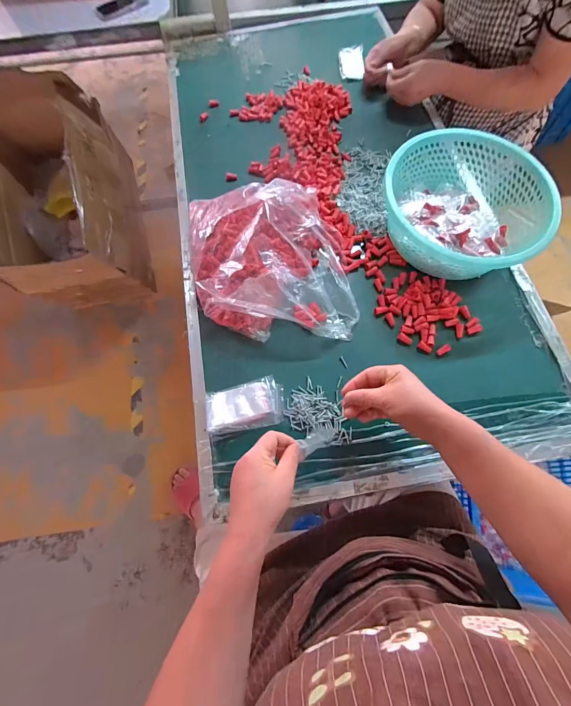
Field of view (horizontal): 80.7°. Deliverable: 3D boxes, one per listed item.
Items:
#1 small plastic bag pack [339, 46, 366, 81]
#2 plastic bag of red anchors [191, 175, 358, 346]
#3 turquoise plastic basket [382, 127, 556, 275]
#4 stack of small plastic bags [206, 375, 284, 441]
[{"bbox_3d":[0.164,-0.725,0.839,0.058,0.028,0.094,5,68,4],"label":"small plastic bag pack"},{"bbox_3d":[-0.030,-0.172,0.582,0.272,0.087,0.314,-9,68,-2],"label":"plastic bag of red anchors"},{"bbox_3d":[0.295,-0.249,0.588,0.243,0.110,0.248,-1,68,2],"label":"turquoise plastic basket"},{"bbox_3d":[-0.063,0.085,0.524,0.121,0.012,0.073,-14,68,-4],"label":"stack of small plastic bags"}]

